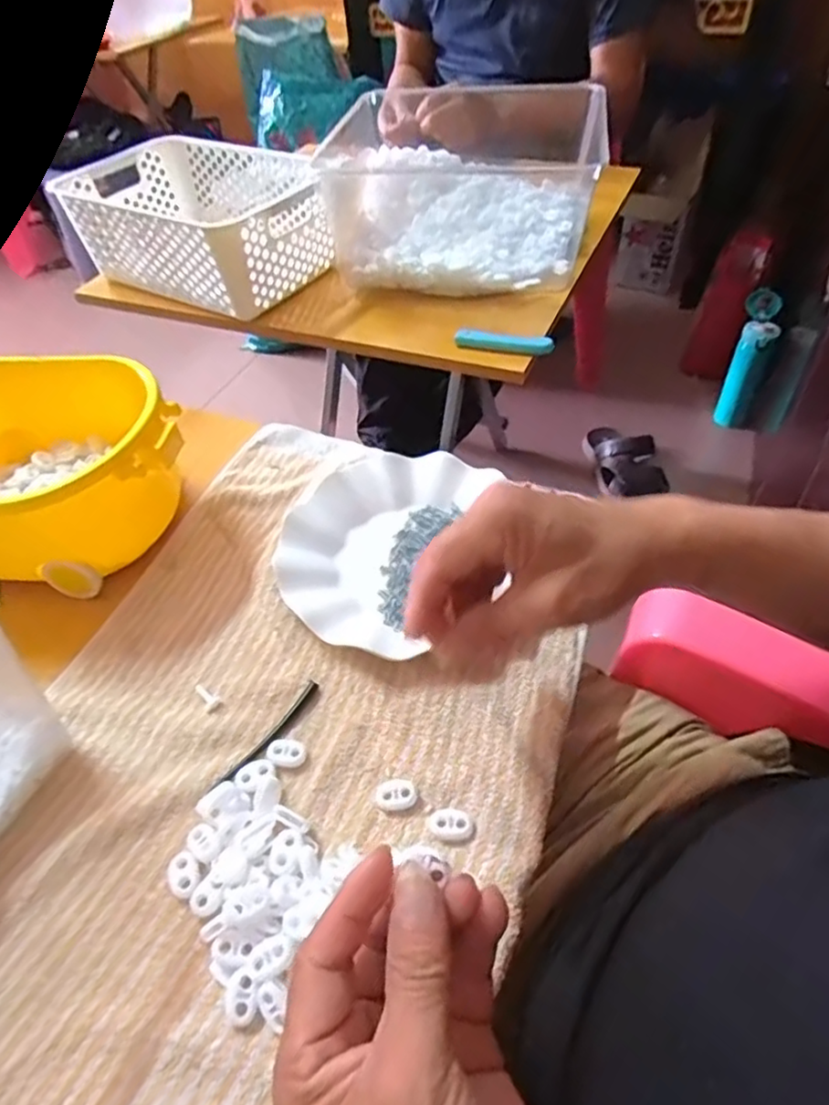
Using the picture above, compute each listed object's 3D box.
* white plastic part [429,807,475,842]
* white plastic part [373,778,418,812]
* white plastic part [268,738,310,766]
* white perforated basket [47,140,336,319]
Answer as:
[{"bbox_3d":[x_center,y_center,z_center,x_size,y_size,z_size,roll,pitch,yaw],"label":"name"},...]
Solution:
[{"bbox_3d":[0.019,0.143,0.336,0.024,0.004,0.016,3,48,8],"label":"white plastic part"},{"bbox_3d":[-0.011,0.131,0.348,0.023,0.004,0.017,0,48,5],"label":"white plastic part"},{"bbox_3d":[-0.074,0.117,0.370,0.023,0.004,0.015,12,50,16],"label":"white plastic part"},{"bbox_3d":[-0.259,-0.401,0.770,0.306,0.101,0.196,33,58,30],"label":"white perforated basket"}]

